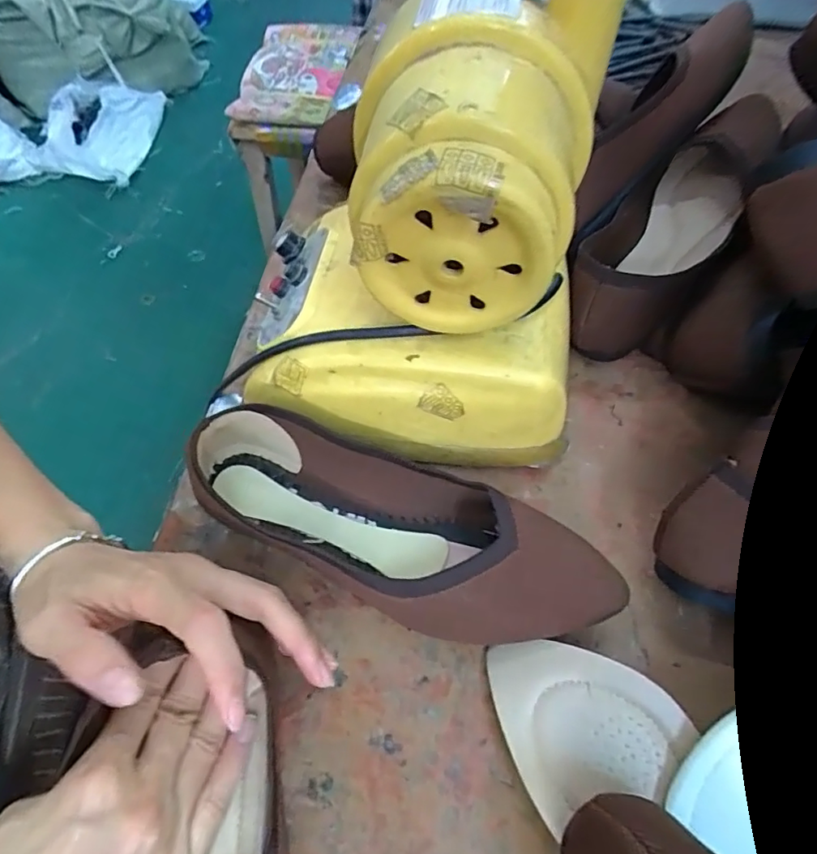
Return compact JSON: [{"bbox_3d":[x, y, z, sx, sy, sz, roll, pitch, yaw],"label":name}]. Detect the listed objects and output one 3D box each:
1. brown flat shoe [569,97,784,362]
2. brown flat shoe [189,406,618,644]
[{"bbox_3d":[0.192,-0.139,0.405,0.075,0.088,0.224,32,63,19],"label":"brown flat shoe"},{"bbox_3d":[-0.009,0.058,0.302,0.243,0.056,0.086,13,59,9],"label":"brown flat shoe"}]

